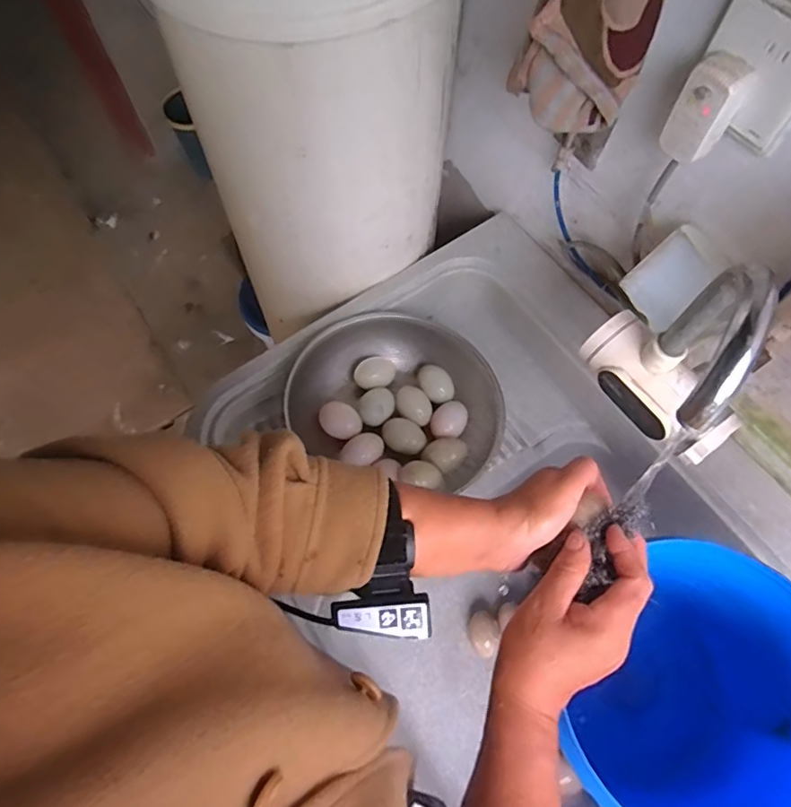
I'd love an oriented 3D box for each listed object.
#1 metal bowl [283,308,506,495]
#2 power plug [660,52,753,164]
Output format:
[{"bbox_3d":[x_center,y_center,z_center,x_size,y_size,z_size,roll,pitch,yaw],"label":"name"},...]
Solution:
[{"bbox_3d":[0.010,-0.002,0.690,0.245,0.065,0.258,-1,63,2],"label":"metal bowl"},{"bbox_3d":[0.263,-0.249,0.450,0.035,0.078,0.042,-41,69,-17],"label":"power plug"}]

